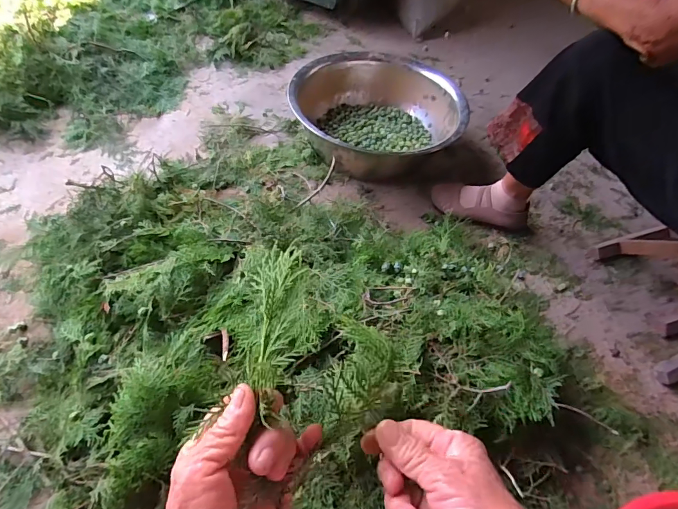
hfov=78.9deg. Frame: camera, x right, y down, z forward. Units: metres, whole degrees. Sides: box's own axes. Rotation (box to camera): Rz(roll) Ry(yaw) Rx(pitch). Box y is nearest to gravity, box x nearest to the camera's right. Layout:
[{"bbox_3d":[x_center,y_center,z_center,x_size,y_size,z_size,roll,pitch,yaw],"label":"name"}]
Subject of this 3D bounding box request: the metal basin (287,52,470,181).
[{"bbox_3d":[0.095,-0.383,1.120,0.420,0.129,0.420,2,56,-2],"label":"metal basin"}]

